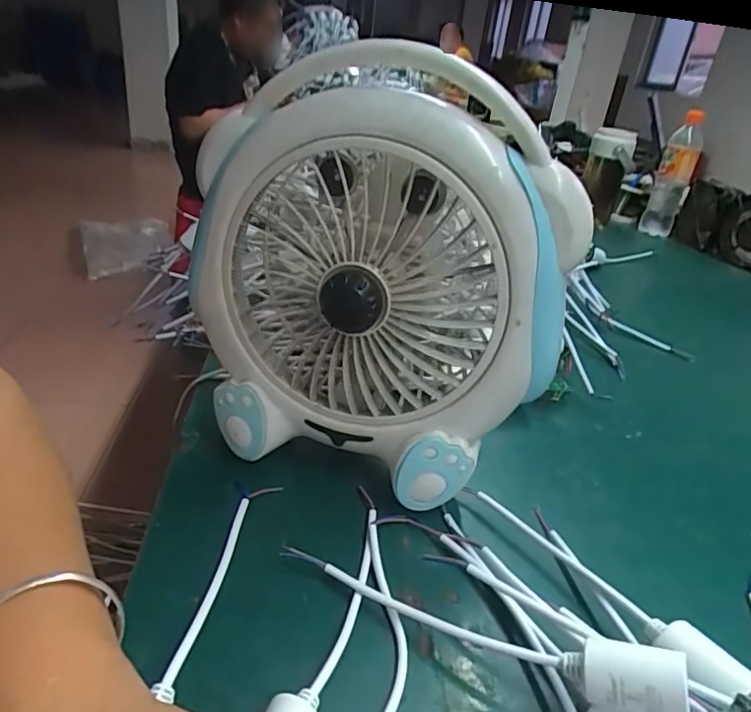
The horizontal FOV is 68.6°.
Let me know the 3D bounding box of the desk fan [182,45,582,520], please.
[{"bbox_3d":[-0.002,-0.035,0.372,0.242,0.254,0.101,15,30,15],"label":"desk fan"}]

